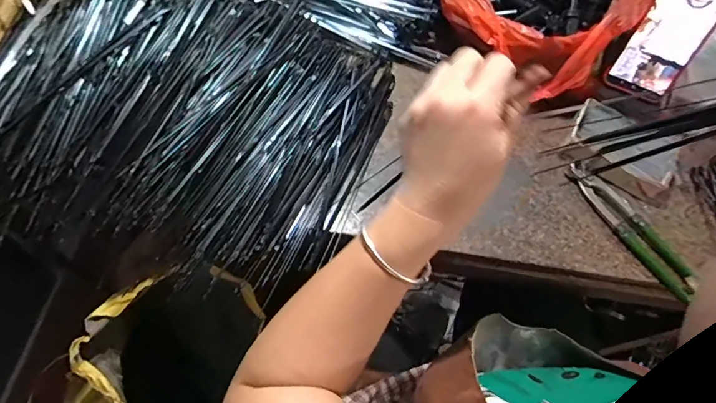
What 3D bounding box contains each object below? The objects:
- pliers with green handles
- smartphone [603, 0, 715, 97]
[{"bbox_3d":[0.335,0.028,0.520,0.046,0.022,0.189,-29,68,-18],"label":"pliers with green handles"},{"bbox_3d":[0.373,-0.205,0.503,0.074,0.157,0.010,29,36,11],"label":"smartphone"}]

